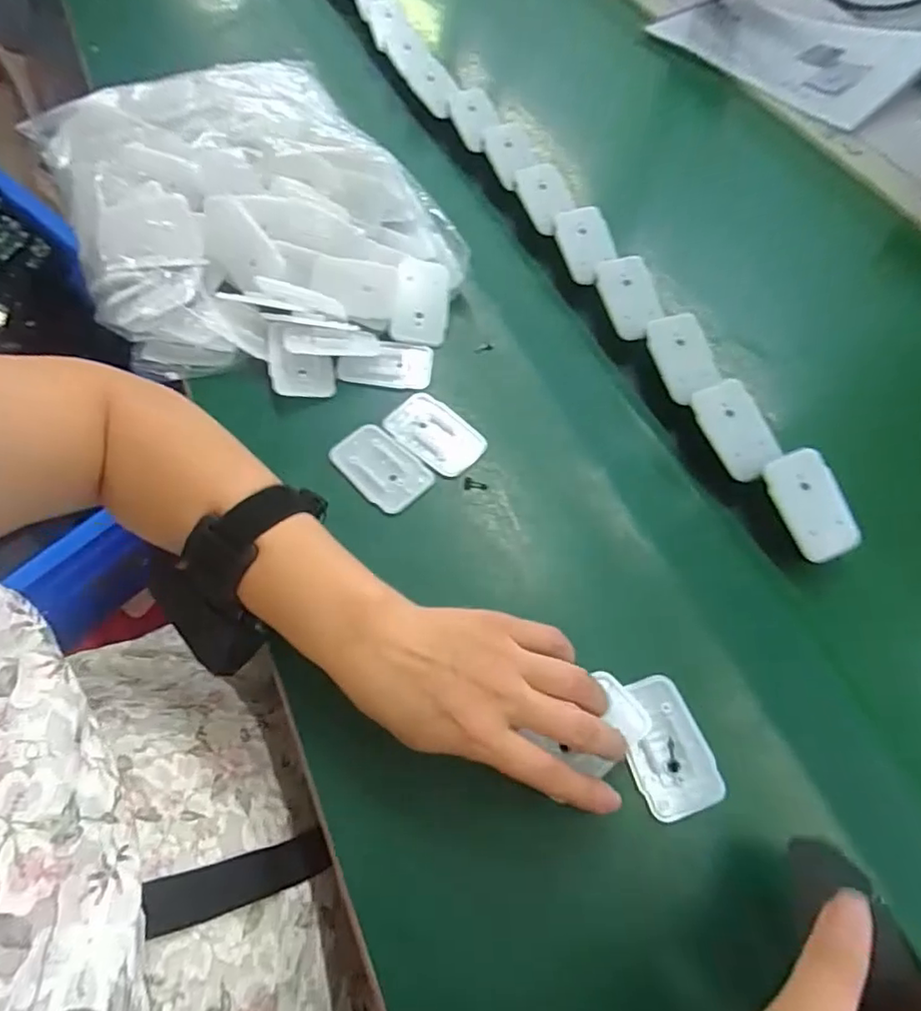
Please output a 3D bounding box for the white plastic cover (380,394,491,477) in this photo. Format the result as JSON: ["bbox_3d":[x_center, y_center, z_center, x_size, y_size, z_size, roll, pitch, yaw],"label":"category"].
[{"bbox_3d":[-0.019,-0.053,0.434,0.074,0.005,0.047,36,65,21],"label":"white plastic cover"}]

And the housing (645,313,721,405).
[{"bbox_3d":[0.169,-0.113,0.453,0.038,0.065,0.008,-23,14,12],"label":"housing"}]

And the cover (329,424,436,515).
[{"bbox_3d":[-0.057,-0.028,0.418,0.072,0.004,0.044,38,66,22],"label":"cover"}]

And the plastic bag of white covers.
[{"bbox_3d":[-0.175,-0.237,0.497,0.271,0.104,0.361,-25,61,-14],"label":"plastic bag of white covers"}]

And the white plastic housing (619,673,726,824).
[{"bbox_3d":[0.113,0.133,0.329,0.045,0.009,0.069,-16,60,-9],"label":"white plastic housing"}]

